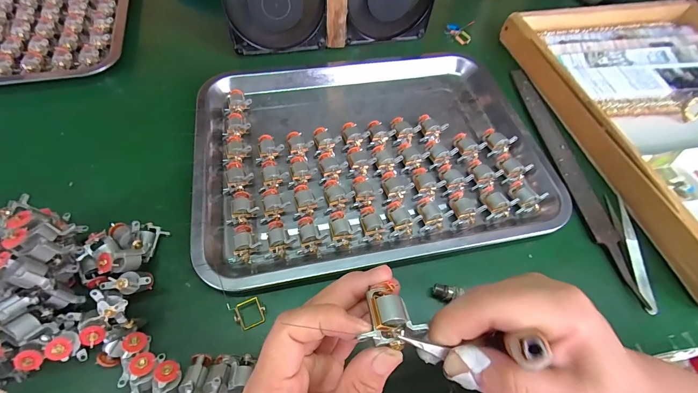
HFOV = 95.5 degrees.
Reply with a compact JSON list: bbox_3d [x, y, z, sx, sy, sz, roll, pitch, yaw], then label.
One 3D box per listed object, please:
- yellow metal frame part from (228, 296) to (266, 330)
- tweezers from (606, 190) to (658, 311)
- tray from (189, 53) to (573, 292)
[{"bbox_3d":[-0.079,0.092,0.248,0.025,0.008,0.022,-17,62,-12],"label":"yellow metal frame part"},{"bbox_3d":[0.262,0.046,0.293,0.017,0.014,0.116,10,60,3],"label":"tweezers"},{"bbox_3d":[0.020,-0.061,0.346,0.347,0.030,0.279,-9,60,-8],"label":"tray"}]

